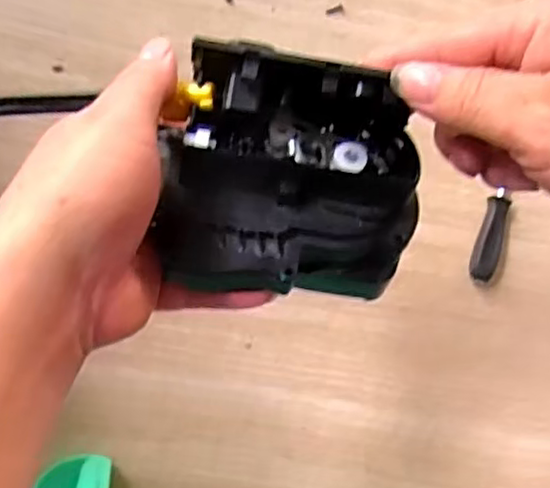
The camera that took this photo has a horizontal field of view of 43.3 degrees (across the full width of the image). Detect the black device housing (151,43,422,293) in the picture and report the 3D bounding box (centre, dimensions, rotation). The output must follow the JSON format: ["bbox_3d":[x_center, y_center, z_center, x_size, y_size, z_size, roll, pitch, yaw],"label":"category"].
[{"bbox_3d":[0.010,-0.025,0.288,0.105,0.053,0.090,10,87,-7],"label":"black device housing"}]

